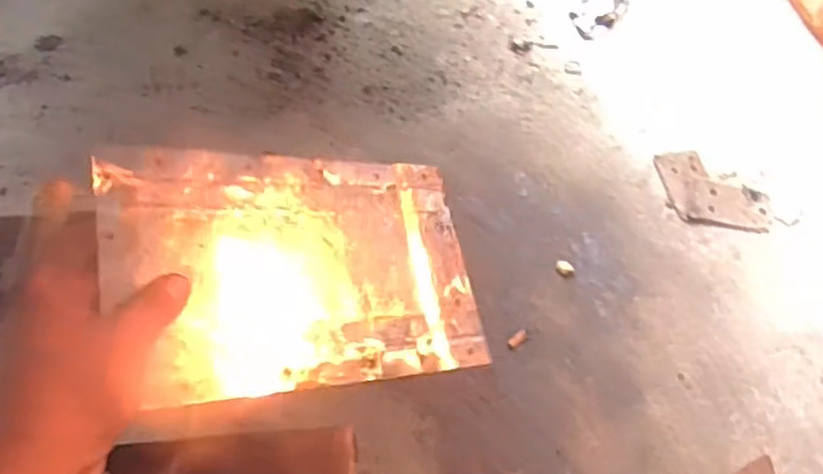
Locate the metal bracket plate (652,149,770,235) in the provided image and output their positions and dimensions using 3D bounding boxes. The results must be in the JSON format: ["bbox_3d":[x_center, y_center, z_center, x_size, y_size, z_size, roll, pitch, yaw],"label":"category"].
[{"bbox_3d":[0.493,-0.077,1.124,0.171,0.006,0.139,9,60,8],"label":"metal bracket plate"}]

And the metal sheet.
[{"bbox_3d":[-0.068,0.018,0.456,0.246,0.009,0.163,-2,67,-33],"label":"metal sheet"}]

